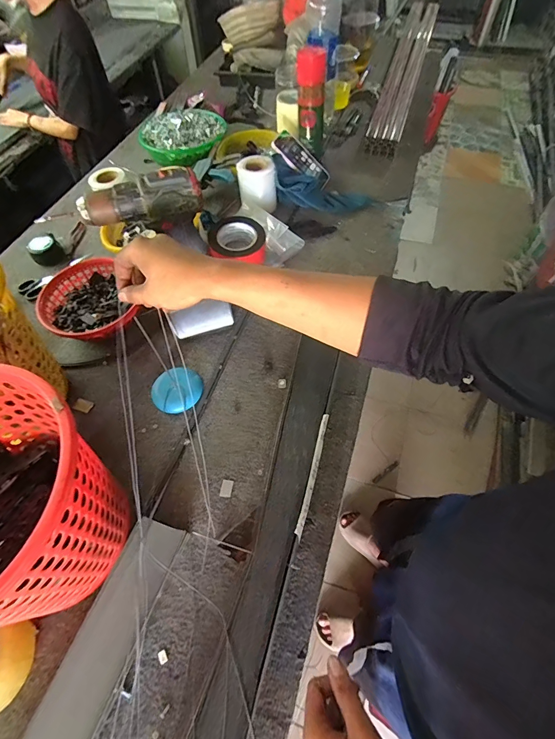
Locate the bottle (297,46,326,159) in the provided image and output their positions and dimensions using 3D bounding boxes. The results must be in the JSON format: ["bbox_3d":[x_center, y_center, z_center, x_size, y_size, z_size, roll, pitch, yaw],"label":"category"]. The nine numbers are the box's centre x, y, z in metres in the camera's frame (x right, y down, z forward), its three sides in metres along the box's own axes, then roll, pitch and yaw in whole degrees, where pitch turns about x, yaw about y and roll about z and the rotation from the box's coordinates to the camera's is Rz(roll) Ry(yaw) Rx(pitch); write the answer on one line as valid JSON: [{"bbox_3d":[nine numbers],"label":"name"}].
[{"bbox_3d":[0.084,-0.650,0.905,0.073,0.229,0.079,2,58,3],"label":"bottle"}]

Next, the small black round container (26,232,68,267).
[{"bbox_3d":[-0.524,-0.272,0.832,0.062,0.049,0.069,40,67,23],"label":"small black round container"}]

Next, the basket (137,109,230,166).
[{"bbox_3d":[-0.246,-0.631,0.998,0.205,0.075,0.211,-1,58,1],"label":"basket"}]

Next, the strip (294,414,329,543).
[{"bbox_3d":[0.055,0.155,0.556,0.011,0.015,0.192,13,59,10],"label":"strip"}]

